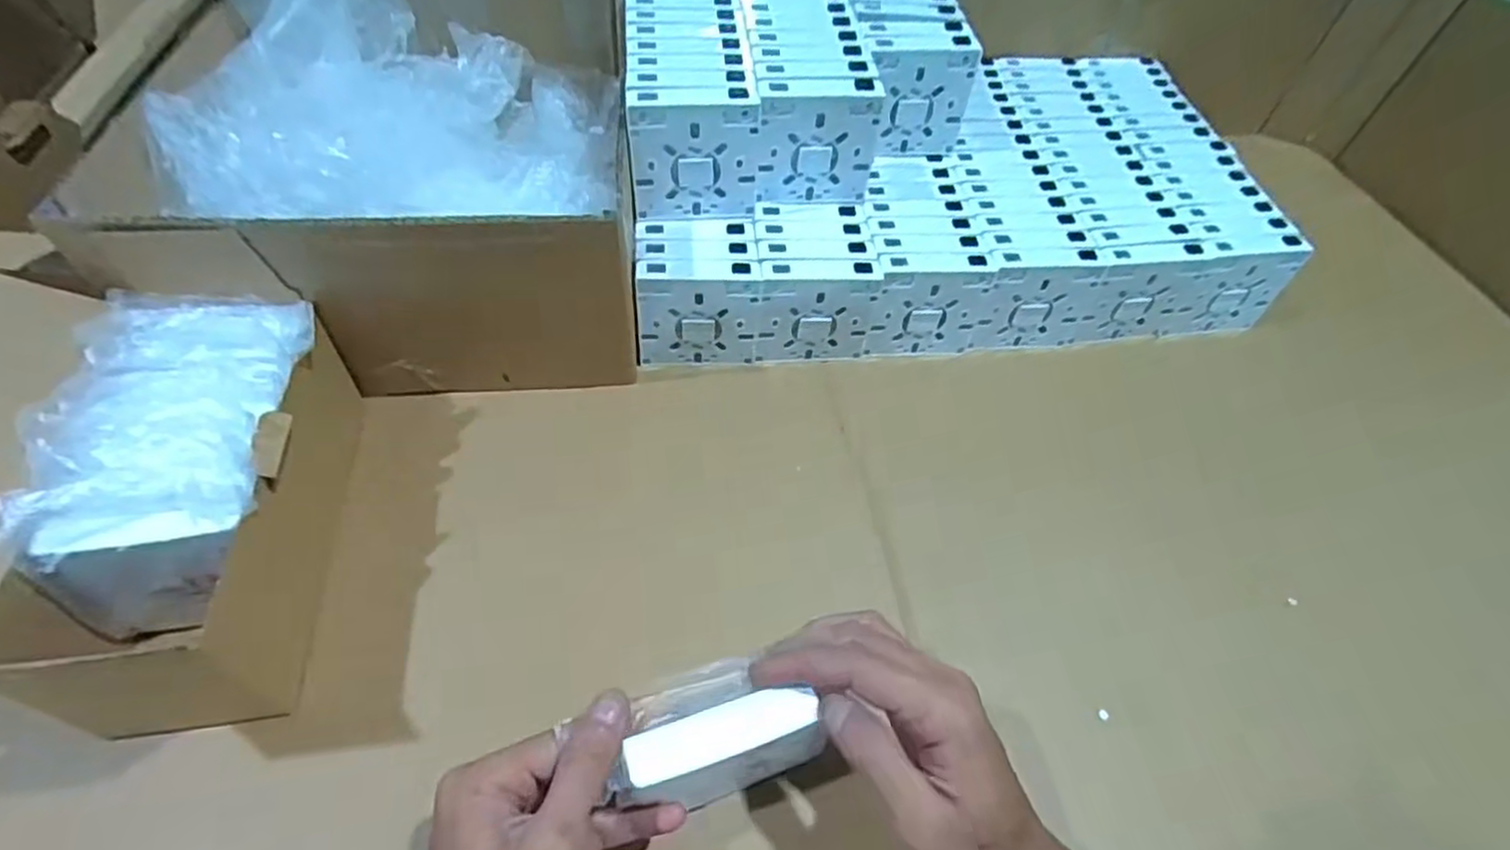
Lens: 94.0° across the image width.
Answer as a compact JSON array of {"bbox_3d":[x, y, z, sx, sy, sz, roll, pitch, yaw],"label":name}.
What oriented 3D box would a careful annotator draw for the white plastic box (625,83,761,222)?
[{"bbox_3d":[-0.041,-0.184,0.483,0.085,0.085,0.020,-7,51,-6],"label":"white plastic box"}]

